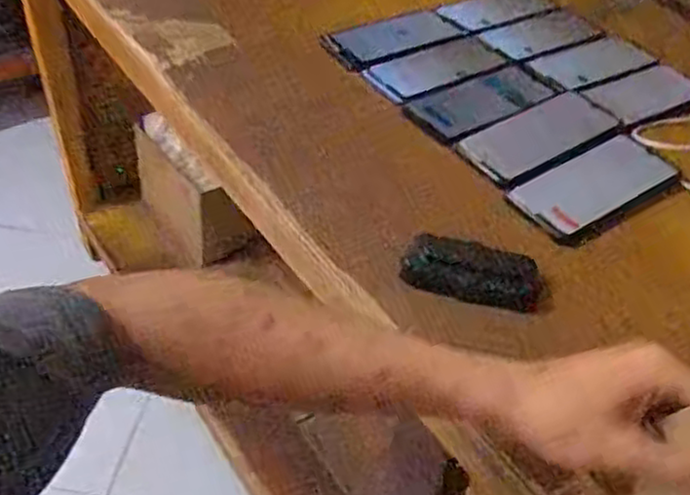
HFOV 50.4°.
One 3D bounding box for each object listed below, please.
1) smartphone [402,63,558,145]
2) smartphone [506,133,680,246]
[{"bbox_3d":[0.147,-0.158,0.780,0.165,0.009,0.080,-25,52,-26],"label":"smartphone"},{"bbox_3d":[0.234,-0.059,0.683,0.159,0.009,0.079,-26,52,-26],"label":"smartphone"}]

